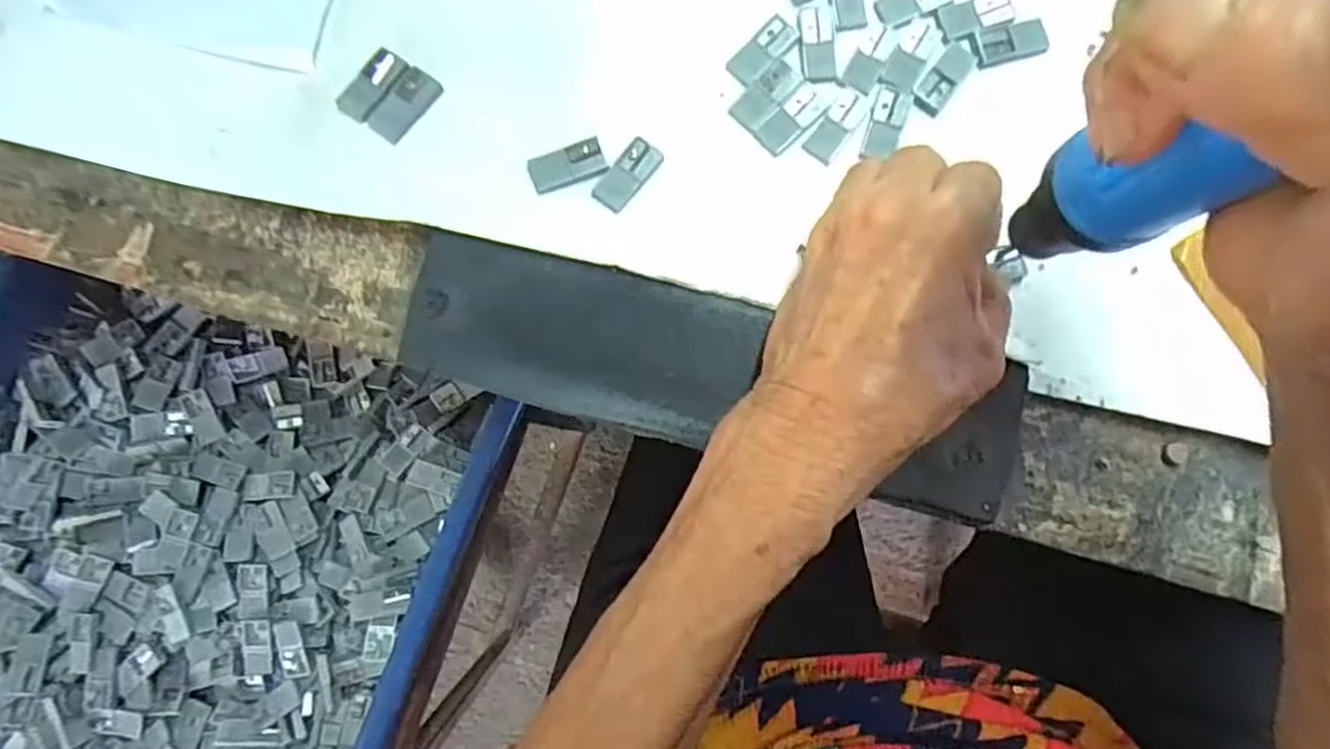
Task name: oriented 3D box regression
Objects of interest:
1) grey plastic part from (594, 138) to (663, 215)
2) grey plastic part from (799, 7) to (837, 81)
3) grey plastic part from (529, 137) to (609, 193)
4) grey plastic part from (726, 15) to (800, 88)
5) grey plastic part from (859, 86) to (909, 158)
[{"bbox_3d":[-0.014,-0.073,0.256,0.014,0.004,0.029,38,85,4],"label":"grey plastic part"},{"bbox_3d":[0.058,-0.125,0.264,0.012,0.004,0.030,-2,84,0],"label":"grey plastic part"},{"bbox_3d":[-0.036,-0.077,0.258,0.027,0.006,0.013,-19,84,-2],"label":"grey plastic part"},{"bbox_3d":[0.037,-0.122,0.263,0.013,0.004,0.028,44,86,4],"label":"grey plastic part"},{"bbox_3d":[0.082,-0.094,0.259,0.012,0.004,0.028,15,84,2],"label":"grey plastic part"}]

